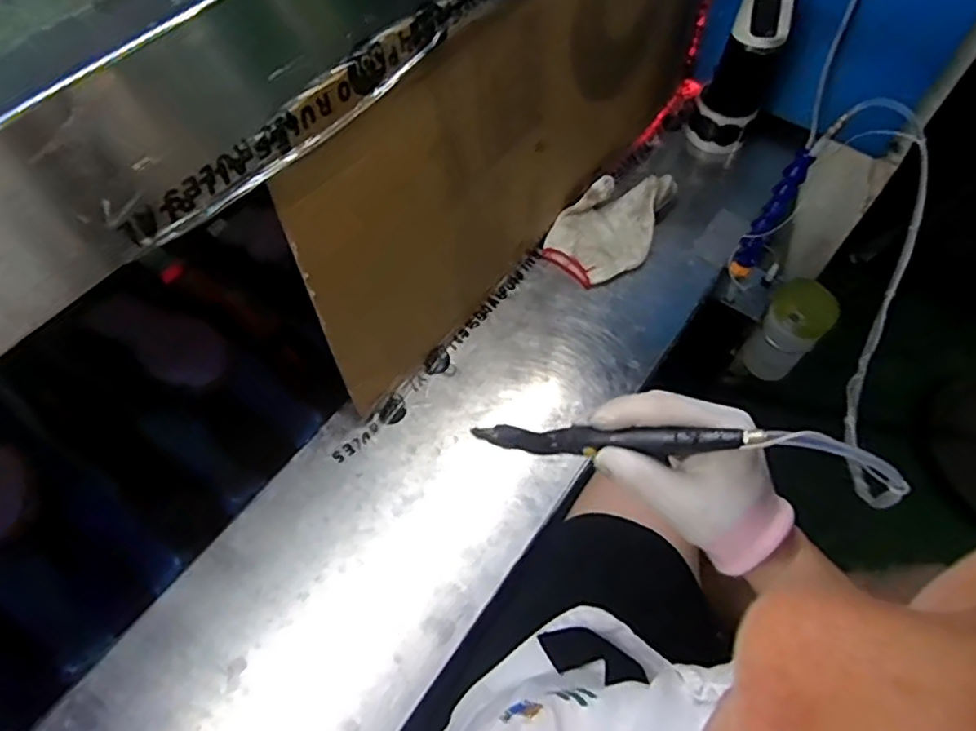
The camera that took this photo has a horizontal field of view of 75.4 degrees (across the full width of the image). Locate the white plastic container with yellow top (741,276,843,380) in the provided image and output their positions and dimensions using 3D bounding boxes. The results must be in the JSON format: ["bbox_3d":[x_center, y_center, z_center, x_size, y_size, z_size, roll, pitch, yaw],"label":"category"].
[{"bbox_3d":[0.392,-0.043,0.831,0.076,0.129,0.072,35,63,17],"label":"white plastic container with yellow top"}]

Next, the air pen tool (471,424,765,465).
[{"bbox_3d":[0.065,0.040,0.349,0.156,0.022,0.011,-3,54,27],"label":"air pen tool"}]

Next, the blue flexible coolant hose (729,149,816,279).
[{"bbox_3d":[0.319,-0.166,0.715,0.028,0.152,0.025,35,41,19],"label":"blue flexible coolant hose"}]

